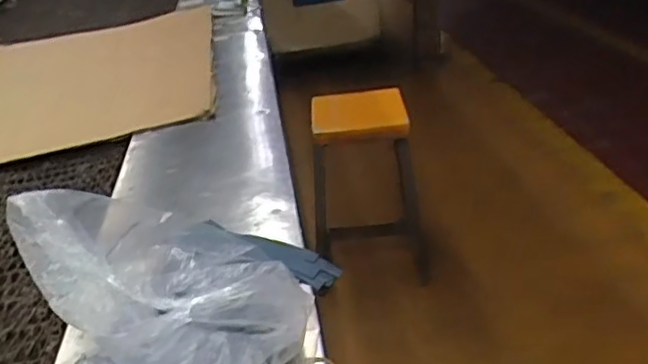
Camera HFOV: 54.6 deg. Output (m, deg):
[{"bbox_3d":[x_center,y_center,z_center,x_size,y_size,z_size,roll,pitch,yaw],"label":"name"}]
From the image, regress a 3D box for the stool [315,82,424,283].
[{"bbox_3d":[0.135,0.021,1.958,0.352,0.600,0.216,-2,28,9],"label":"stool"}]

